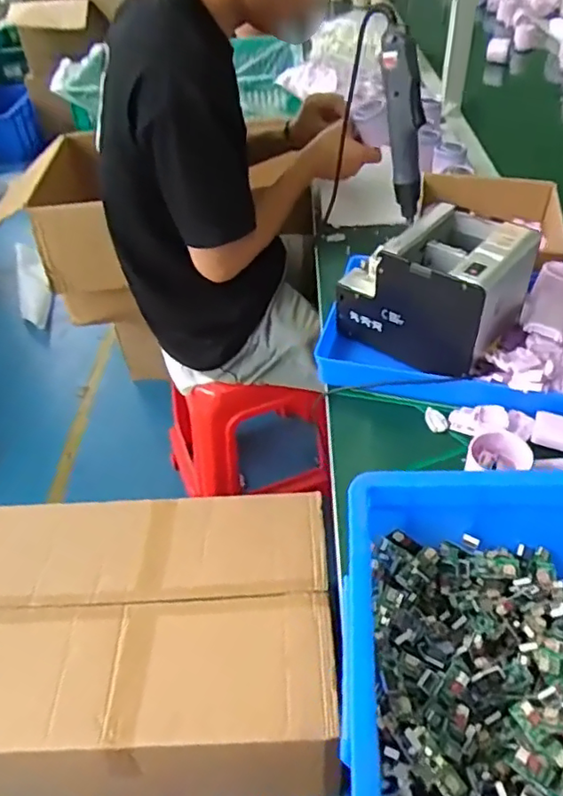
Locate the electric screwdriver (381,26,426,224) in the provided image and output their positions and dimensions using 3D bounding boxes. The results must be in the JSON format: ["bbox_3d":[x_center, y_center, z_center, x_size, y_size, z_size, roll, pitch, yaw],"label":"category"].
[{"bbox_3d":[0.141,-0.315,0.690,0.050,0.198,0.030,0,44,6],"label":"electric screwdriver"}]

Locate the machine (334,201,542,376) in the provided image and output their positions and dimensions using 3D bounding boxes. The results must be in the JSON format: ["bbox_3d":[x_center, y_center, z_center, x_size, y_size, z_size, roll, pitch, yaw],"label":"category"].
[{"bbox_3d":[0.179,-0.134,0.685,0.179,0.134,0.143,32,54,33],"label":"machine"}]

